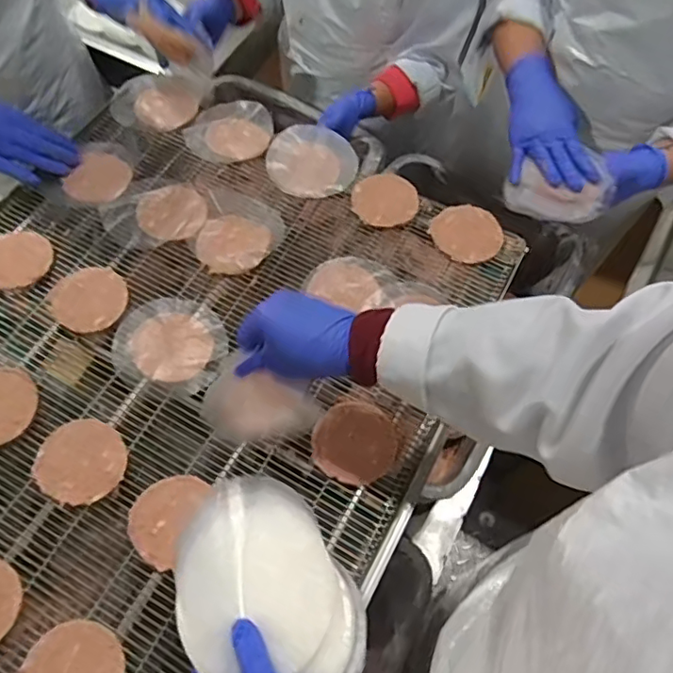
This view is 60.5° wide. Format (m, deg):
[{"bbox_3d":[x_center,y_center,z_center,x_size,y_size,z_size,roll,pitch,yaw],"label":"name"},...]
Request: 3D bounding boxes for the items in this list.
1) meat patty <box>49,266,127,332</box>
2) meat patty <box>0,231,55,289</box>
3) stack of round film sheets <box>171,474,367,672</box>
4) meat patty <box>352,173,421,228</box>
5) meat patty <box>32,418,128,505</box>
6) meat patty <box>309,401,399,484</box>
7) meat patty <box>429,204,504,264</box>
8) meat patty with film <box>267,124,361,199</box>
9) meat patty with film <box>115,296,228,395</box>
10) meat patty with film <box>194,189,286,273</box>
[{"bbox_3d":[-0.287,-0.045,0.670,0.084,0.004,0.082,1,65,-2],"label":"meat patty"},{"bbox_3d":[-0.384,-0.091,0.687,0.089,0.007,0.077,15,66,5],"label":"meat patty"},{"bbox_3d":[-0.056,0.196,0.437,0.121,0.026,0.170,-30,70,-15],"label":"stack of round film sheets"},{"bbox_3d":[0.063,-0.177,0.743,0.083,0.010,0.074,6,65,1],"label":"meat patty"},{"bbox_3d":[-0.257,0.125,0.583,0.086,0.004,0.082,26,67,10],"label":"meat patty"},{"bbox_3d":[0.019,0.108,0.595,0.082,0.005,0.082,1,65,-2],"label":"meat patty"},{"bbox_3d":[0.164,-0.131,0.723,0.086,0.013,0.076,41,70,16],"label":"meat patty"},{"bbox_3d":[-0.032,-0.237,0.779,0.118,0.012,0.120,1,65,-2],"label":"meat patty with film"},{"bbox_3d":[-0.186,0.008,0.647,0.121,0.005,0.113,1,65,-2],"label":"meat patty with film"},{"bbox_3d":[-0.118,-0.130,0.716,0.097,0.011,0.118,10,65,3],"label":"meat patty with film"}]

